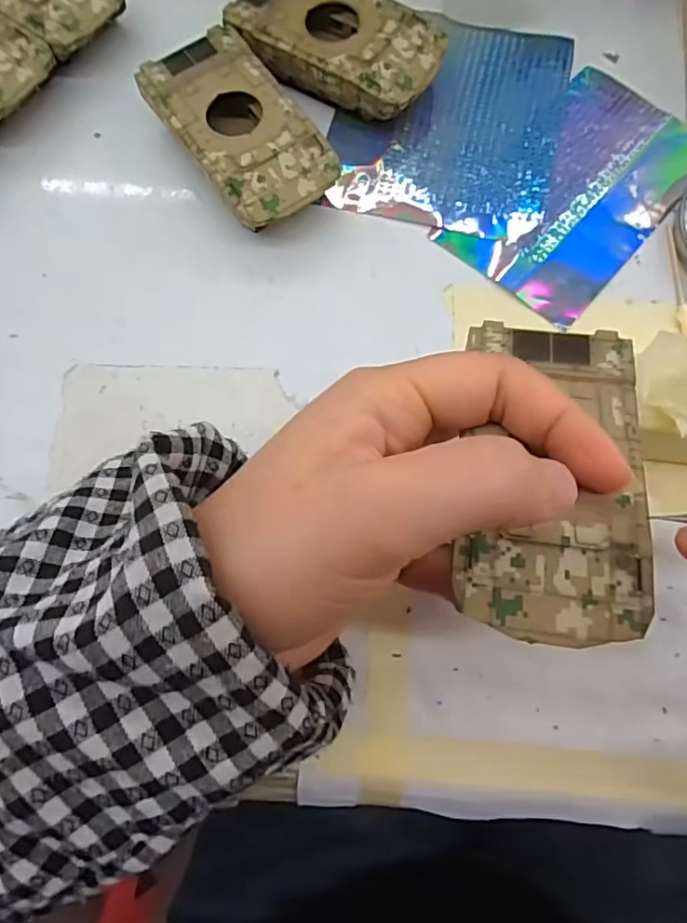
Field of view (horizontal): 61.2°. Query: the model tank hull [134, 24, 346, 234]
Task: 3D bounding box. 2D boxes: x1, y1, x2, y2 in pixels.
[{"bbox_3d":[-0.044,-0.143,0.260,0.049,0.026,0.094,-34,76,-7],"label":"model tank hull"}]

